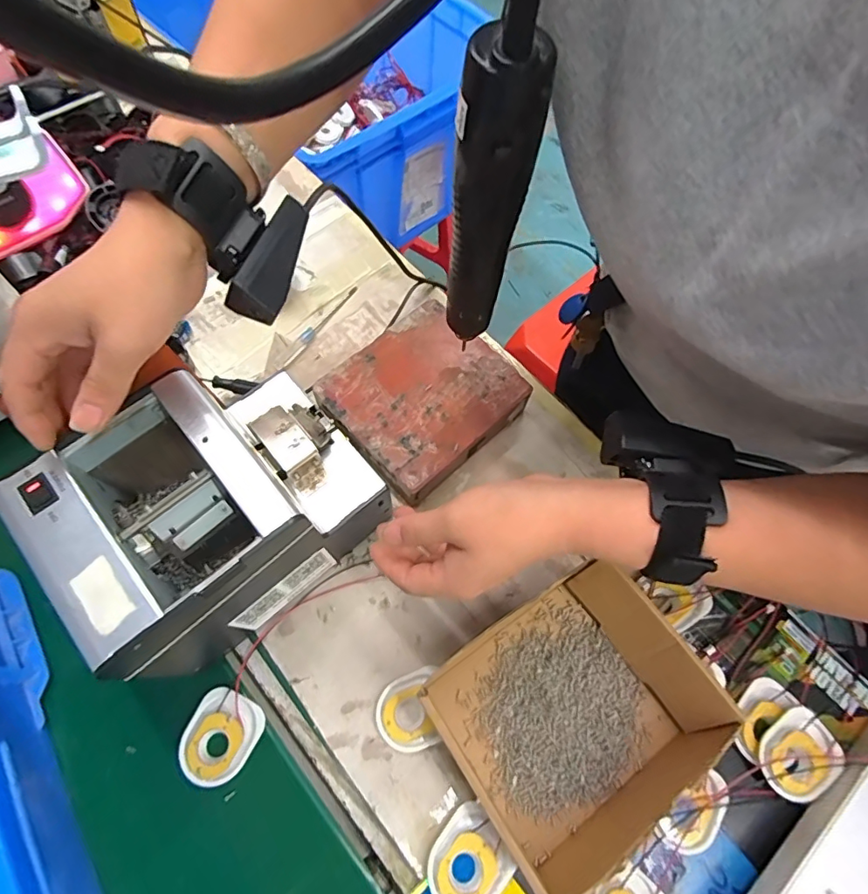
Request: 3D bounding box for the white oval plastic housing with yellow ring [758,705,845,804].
[{"bbox_3d":[0.254,0.214,0.352,0.058,0.015,0.046,-41,74,-19],"label":"white oval plastic housing with yellow ring"}]

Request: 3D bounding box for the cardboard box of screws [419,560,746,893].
[{"bbox_3d":[0.094,0.176,0.348,0.174,0.056,0.143,-33,67,-15],"label":"cardboard box of screws"}]

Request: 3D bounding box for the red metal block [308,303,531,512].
[{"bbox_3d":[-0.008,-0.038,0.445,0.146,0.043,0.130,-41,74,-19],"label":"red metal block"}]

